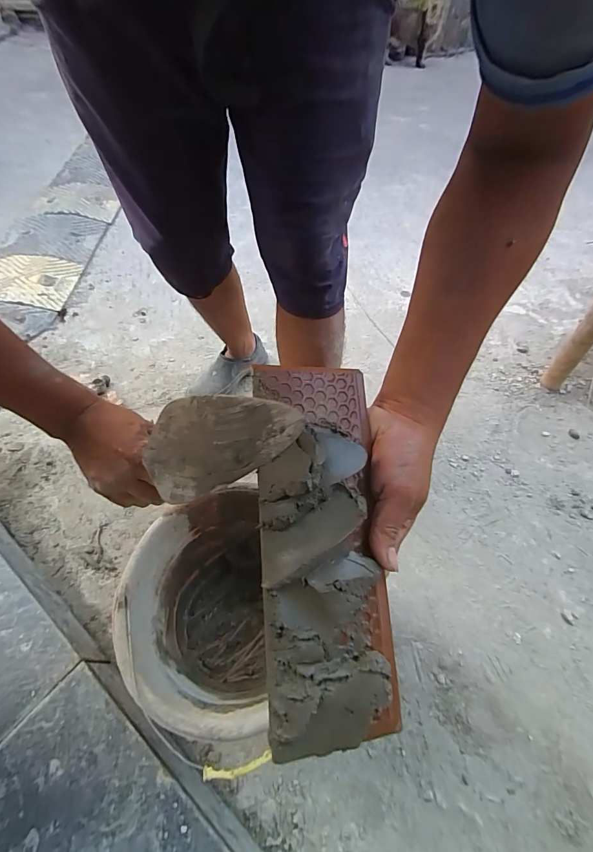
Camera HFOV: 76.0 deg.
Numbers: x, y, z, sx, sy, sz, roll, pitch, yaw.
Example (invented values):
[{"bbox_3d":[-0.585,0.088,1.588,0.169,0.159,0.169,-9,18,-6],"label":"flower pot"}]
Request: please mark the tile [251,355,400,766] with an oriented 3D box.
[{"bbox_3d":[0.021,0.077,0.256,0.090,0.040,0.251,-1,77,-6],"label":"tile"}]

